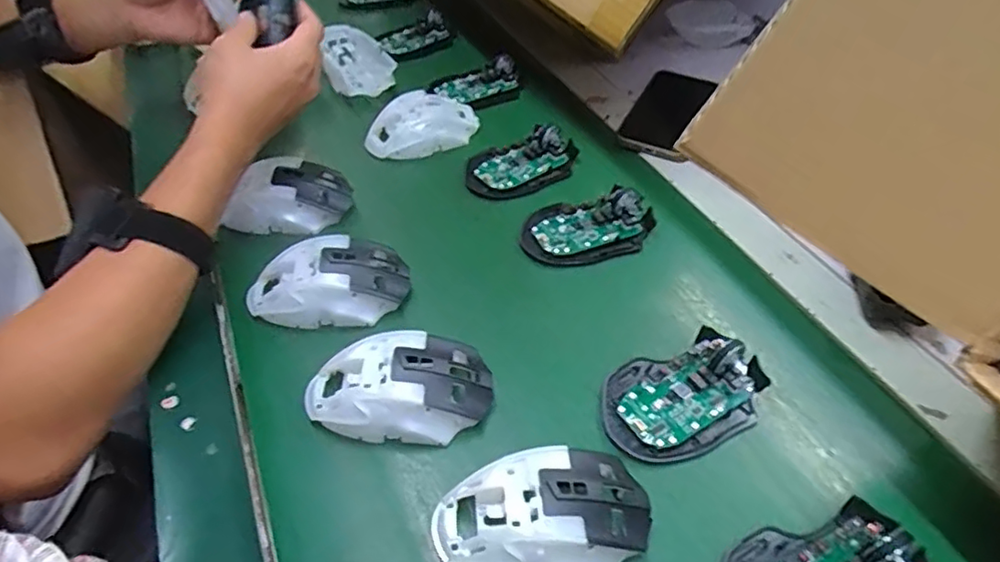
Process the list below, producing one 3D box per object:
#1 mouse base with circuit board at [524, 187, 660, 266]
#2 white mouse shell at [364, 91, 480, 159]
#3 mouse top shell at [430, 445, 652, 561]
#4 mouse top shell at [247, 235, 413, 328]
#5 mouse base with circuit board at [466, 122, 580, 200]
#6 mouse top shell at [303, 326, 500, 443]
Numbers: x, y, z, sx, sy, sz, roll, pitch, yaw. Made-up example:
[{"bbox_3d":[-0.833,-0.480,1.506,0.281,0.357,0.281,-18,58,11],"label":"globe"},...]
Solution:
[{"bbox_3d":[0.075,-0.048,0.496,0.111,0.024,0.066,-11,49,-12],"label":"mouse base with circuit board"},{"bbox_3d":[-0.076,-0.155,0.585,0.111,0.033,0.062,-19,51,-18],"label":"white mouse shell"},{"bbox_3d":[0.023,0.128,0.319,0.114,0.034,0.065,-4,48,-6],"label":"mouse top shell"},{"bbox_3d":[-0.123,0.001,0.432,0.109,0.036,0.065,-19,51,-18],"label":"mouse top shell"},{"bbox_3d":[0.021,-0.114,0.554,0.114,0.022,0.068,-25,53,-22],"label":"mouse base with circuit board"},{"bbox_3d":[-0.063,0.066,0.375,0.113,0.037,0.062,-1,47,-2],"label":"mouse top shell"}]

